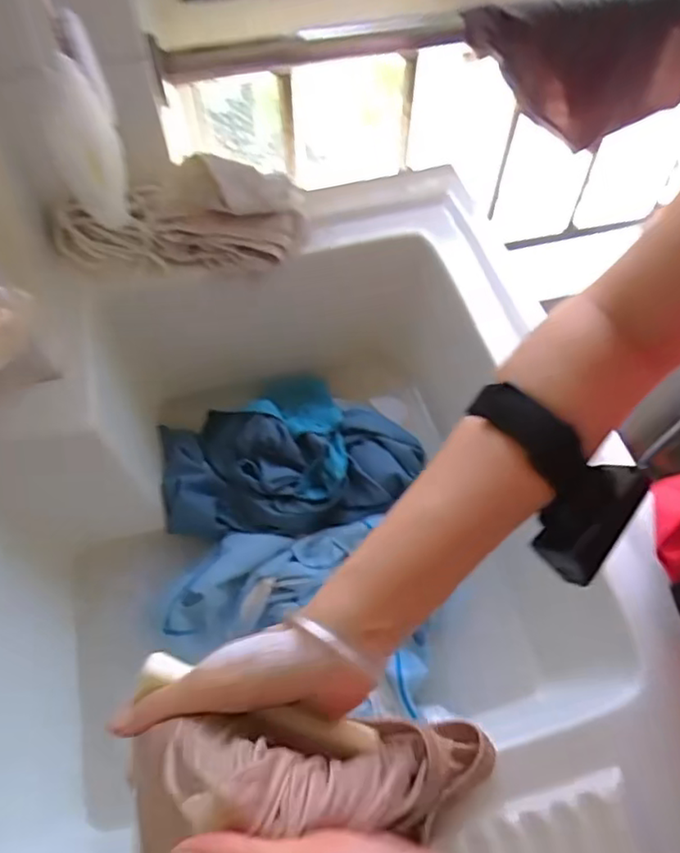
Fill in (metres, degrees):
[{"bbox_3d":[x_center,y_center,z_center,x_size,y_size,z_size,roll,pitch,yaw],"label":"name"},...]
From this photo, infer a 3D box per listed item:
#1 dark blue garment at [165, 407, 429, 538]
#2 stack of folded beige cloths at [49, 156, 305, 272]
[{"bbox_3d":[-0.051,0.039,0.608,0.247,0.056,0.128,-2,58,-2],"label":"dark blue garment"},{"bbox_3d":[-0.151,-0.191,0.571,0.227,0.073,0.061,1,58,0],"label":"stack of folded beige cloths"}]

